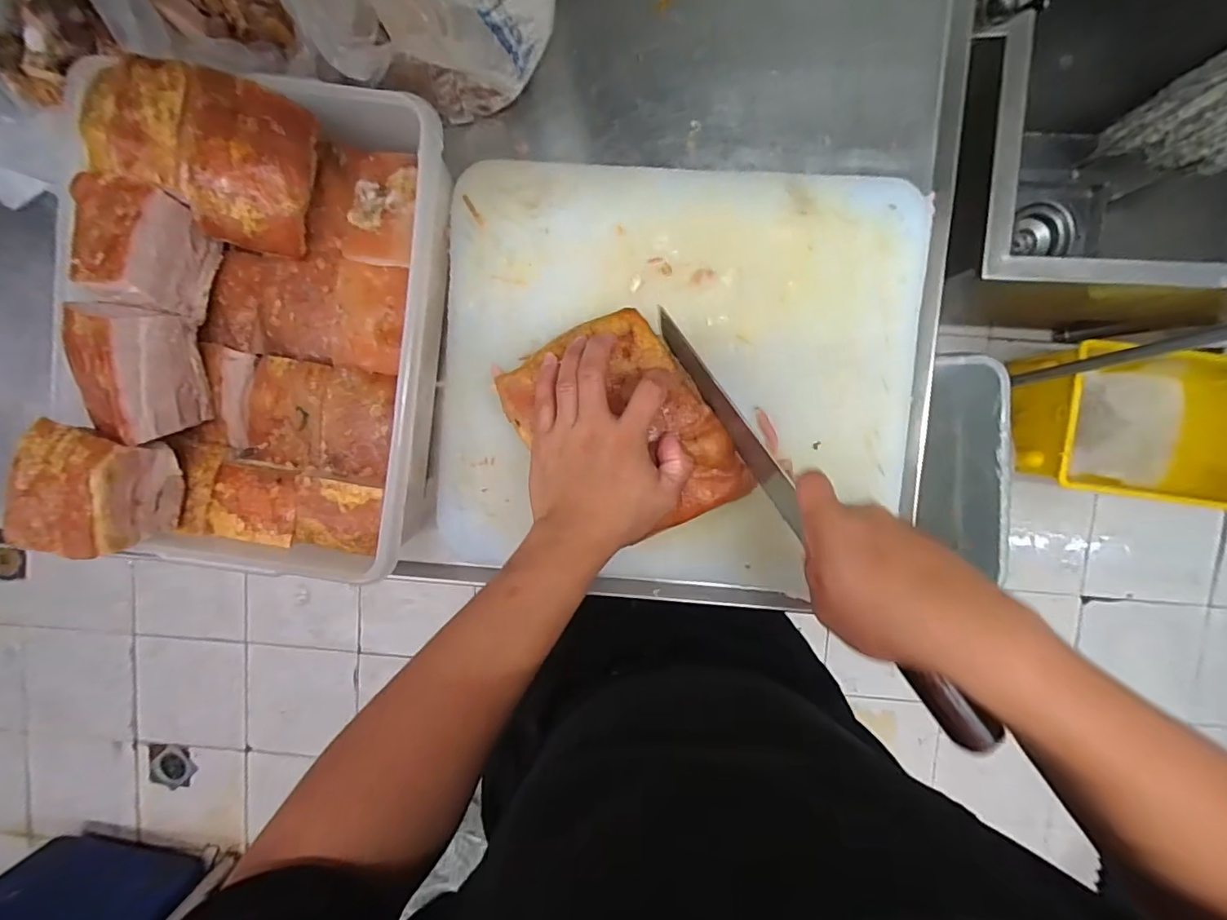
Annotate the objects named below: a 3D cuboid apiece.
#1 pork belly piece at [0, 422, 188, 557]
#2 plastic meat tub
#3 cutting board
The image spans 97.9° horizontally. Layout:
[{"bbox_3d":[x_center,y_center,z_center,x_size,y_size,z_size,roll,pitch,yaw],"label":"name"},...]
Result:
[{"bbox_3d":[-0.382,0.021,0.400,0.075,0.070,0.084,12,96,1],"label":"pork belly piece"},{"bbox_3d":[-0.273,-0.095,0.411,0.259,0.100,0.348,8,96,1],"label":"plastic meat tub"},{"bbox_3d":[0.050,-0.062,0.453,0.392,0.019,0.342,3,95,2],"label":"cutting board"}]

